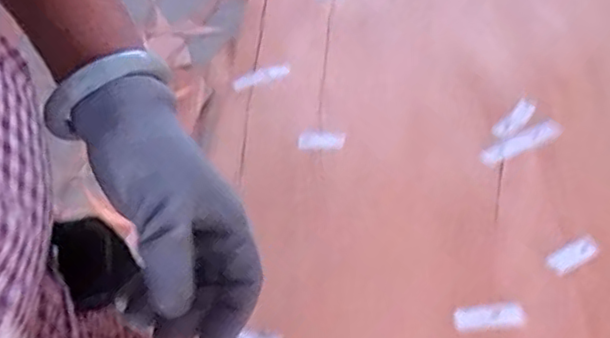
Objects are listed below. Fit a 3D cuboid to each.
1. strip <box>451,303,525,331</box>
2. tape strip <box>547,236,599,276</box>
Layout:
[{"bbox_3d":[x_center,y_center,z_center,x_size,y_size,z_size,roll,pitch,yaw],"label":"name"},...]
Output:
[{"bbox_3d":[0.119,0.095,0.413,0.046,0.004,0.015,-5,54,-2],"label":"strip"},{"bbox_3d":[0.184,0.059,0.436,0.036,0.007,0.015,-24,57,-15],"label":"tape strip"}]

